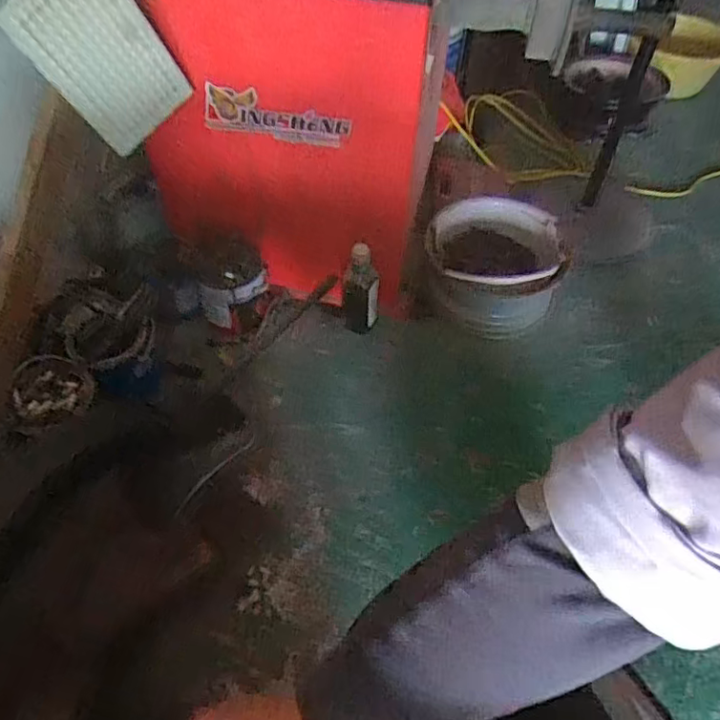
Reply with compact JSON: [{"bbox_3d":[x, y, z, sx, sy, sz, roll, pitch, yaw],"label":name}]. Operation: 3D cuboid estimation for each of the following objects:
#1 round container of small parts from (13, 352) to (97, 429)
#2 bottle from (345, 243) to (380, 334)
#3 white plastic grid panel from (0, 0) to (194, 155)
[{"bbox_3d":[-0.586,0.053,1.063,0.128,0.049,0.136,1,51,-2],"label":"round container of small parts"},{"bbox_3d":[0.004,-0.168,1.305,0.084,0.231,0.088,0,52,-3],"label":"bottle"},{"bbox_3d":[-0.436,-0.520,0.962,0.052,0.333,0.200,38,85,18],"label":"white plastic grid panel"}]

